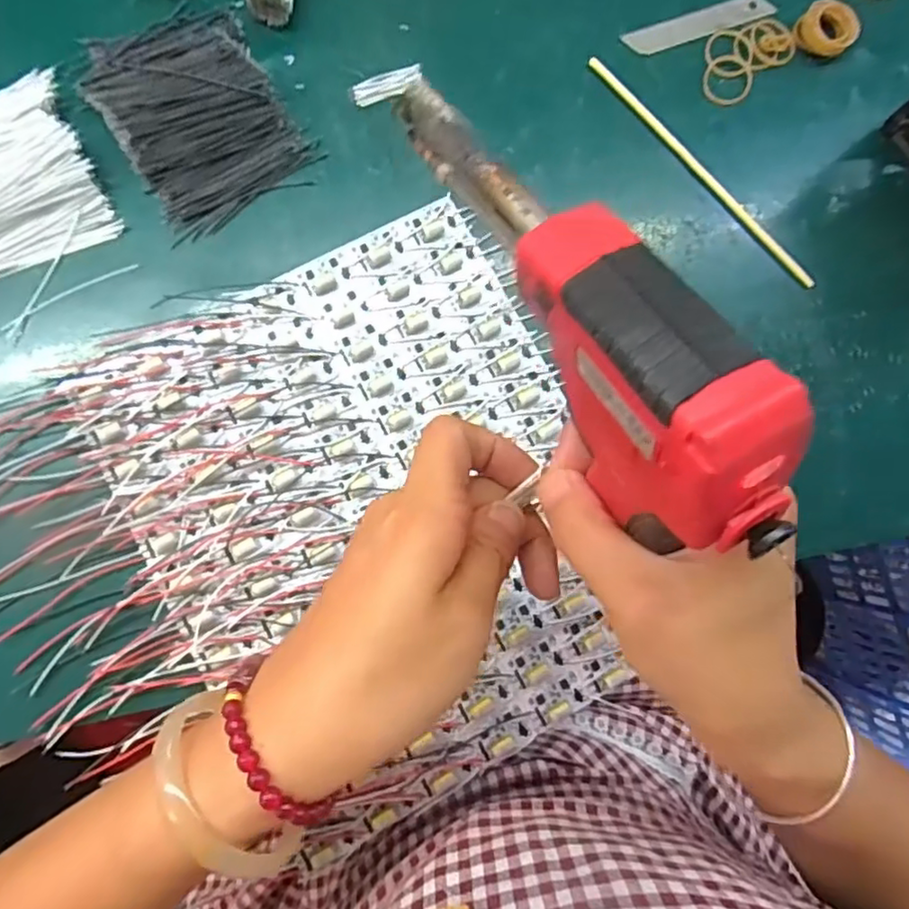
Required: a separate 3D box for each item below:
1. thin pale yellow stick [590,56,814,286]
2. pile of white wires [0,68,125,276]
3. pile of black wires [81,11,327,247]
[{"bbox_3d":[0.151,-0.173,0.383,0.007,0.004,0.192,-42,87,-7],"label":"thin pale yellow stick"},{"bbox_3d":[-0.254,-0.160,0.352,0.091,0.021,0.106,-24,85,-6],"label":"pile of white wires"},{"bbox_3d":[-0.150,-0.201,0.365,0.094,0.017,0.125,-31,86,-6],"label":"pile of black wires"}]

